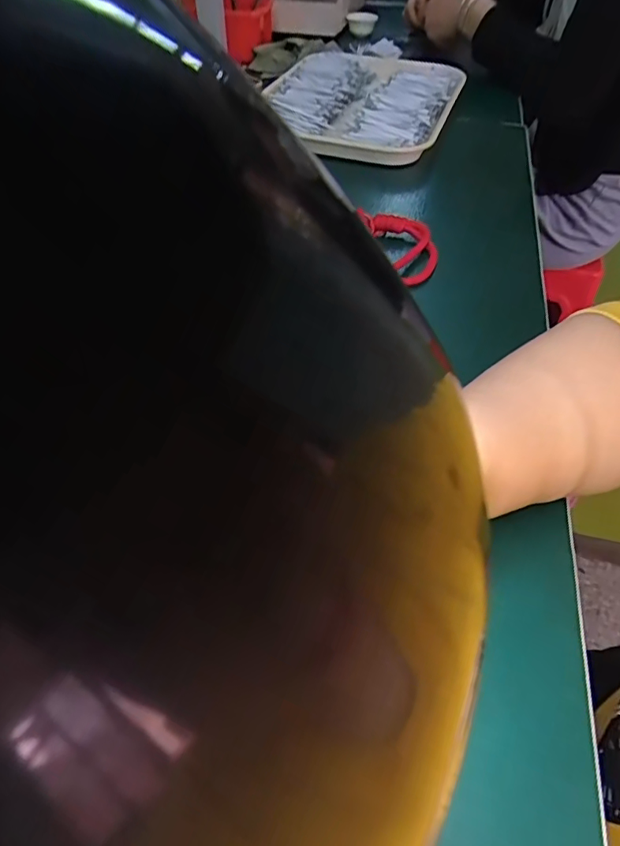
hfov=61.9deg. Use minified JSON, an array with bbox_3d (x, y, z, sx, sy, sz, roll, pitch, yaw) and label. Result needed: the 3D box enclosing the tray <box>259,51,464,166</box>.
[{"bbox_3d":[0.071,-0.424,0.671,0.217,0.034,0.332,16,49,12],"label":"tray"}]

